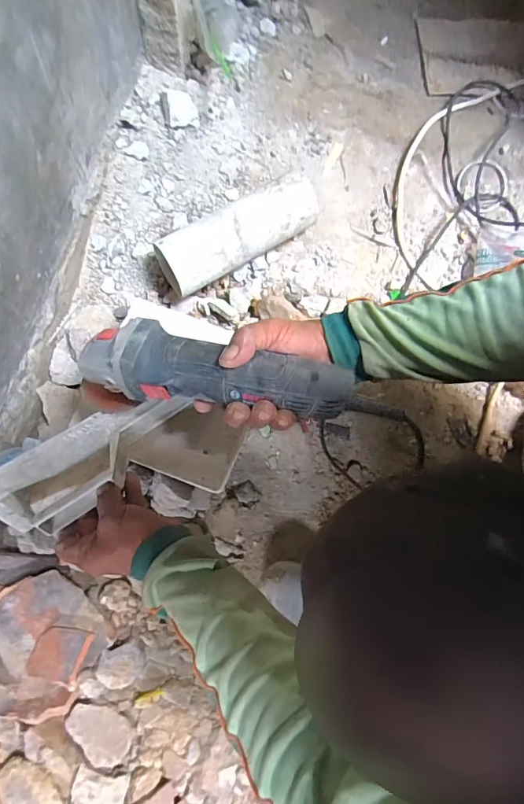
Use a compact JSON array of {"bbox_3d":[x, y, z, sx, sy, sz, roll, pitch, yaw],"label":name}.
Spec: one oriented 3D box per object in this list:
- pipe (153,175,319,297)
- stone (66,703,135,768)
[{"bbox_3d":[-0.034,-0.253,0.681,0.248,0.081,0.083,-34,80,-13],"label":"pipe"},{"bbox_3d":[-0.198,0.399,0.541,0.079,0.022,0.049,30,74,11],"label":"stone"}]

